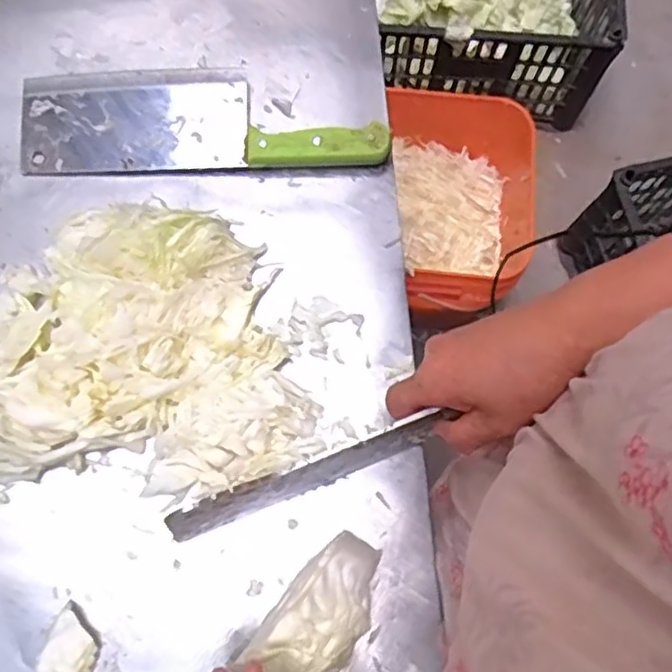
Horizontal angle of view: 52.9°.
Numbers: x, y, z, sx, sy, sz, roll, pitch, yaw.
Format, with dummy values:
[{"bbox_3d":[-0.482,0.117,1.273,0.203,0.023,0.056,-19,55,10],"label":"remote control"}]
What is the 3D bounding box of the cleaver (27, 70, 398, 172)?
[{"bbox_3d":[-0.106,-0.174,0.536,0.284,0.015,0.085,-1,77,0],"label":"cleaver"}]

